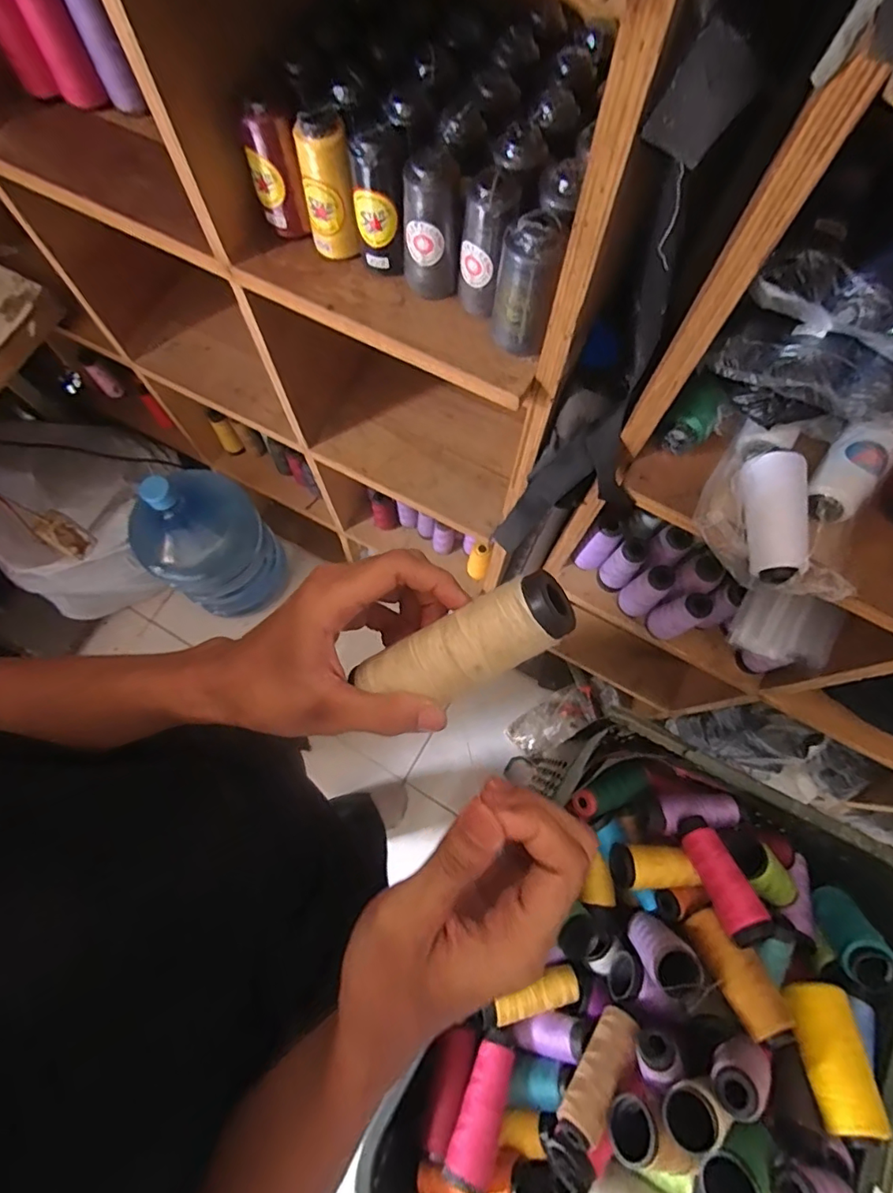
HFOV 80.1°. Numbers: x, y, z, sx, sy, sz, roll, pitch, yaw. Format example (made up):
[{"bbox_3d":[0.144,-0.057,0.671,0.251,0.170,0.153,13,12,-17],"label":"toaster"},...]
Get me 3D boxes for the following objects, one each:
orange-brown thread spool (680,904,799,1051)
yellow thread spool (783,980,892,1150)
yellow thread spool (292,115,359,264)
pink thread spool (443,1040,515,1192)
[{"bbox_3d":[0.277,0.361,0.508,0.043,0.038,0.114,-26,46,-8],"label":"orange-brown thread spool"},{"bbox_3d":[0.352,0.420,0.484,0.042,0.041,0.111,5,49,1],"label":"yellow thread spool"},{"bbox_3d":[-0.106,-0.362,0.476,0.041,0.105,0.042,0,73,-1],"label":"yellow thread spool"},{"bbox_3d":[0.036,0.501,0.516,0.046,0.040,0.112,25,46,7],"label":"pink thread spool"}]

